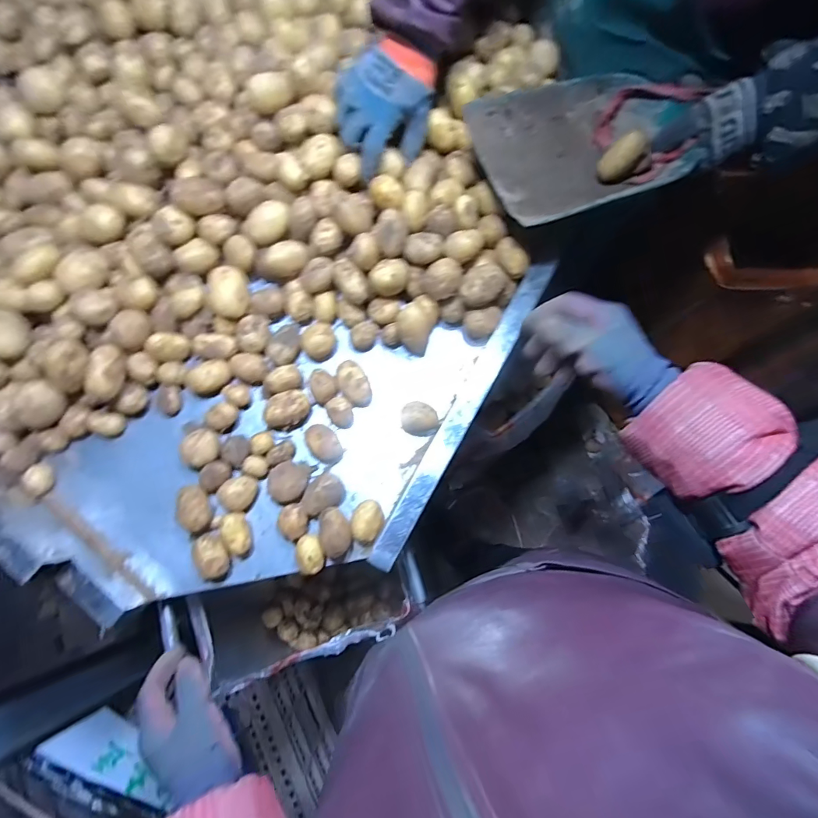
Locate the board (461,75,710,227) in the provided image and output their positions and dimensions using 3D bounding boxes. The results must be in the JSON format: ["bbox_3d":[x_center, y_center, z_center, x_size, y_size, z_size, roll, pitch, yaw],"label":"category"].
[{"bbox_3d":[0.202,-0.290,0.505,0.234,0.073,0.176,-12,76,-5],"label":"board"}]

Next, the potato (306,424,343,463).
[{"bbox_3d":[-0.096,0.040,0.500,0.032,0.026,0.043,-30,78,-9],"label":"potato"}]

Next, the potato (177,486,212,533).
[{"bbox_3d":[-0.234,0.107,0.477,0.028,0.023,0.048,-13,76,-5],"label":"potato"}]

